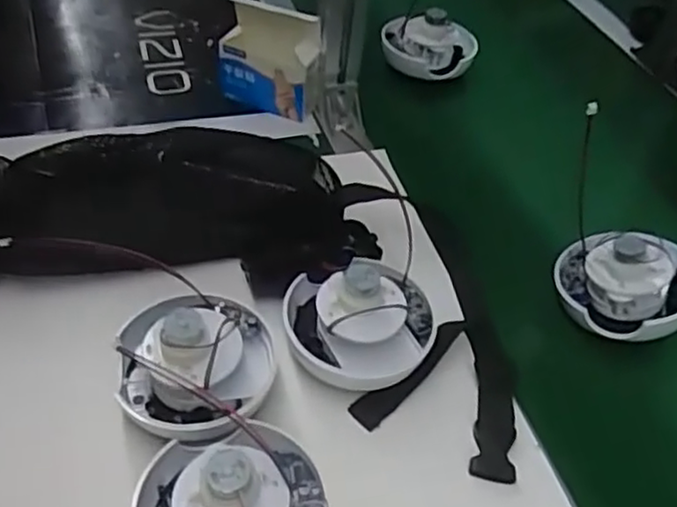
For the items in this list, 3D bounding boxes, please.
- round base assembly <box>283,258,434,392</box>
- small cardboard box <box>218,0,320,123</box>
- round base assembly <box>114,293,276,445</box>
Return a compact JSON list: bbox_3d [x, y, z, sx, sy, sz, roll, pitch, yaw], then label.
[{"bbox_3d":[0.016,0.043,0.499,0.107,0.062,0.105,1,45,-6],"label":"round base assembly"},{"bbox_3d":[-0.074,-0.193,0.707,0.099,0.109,0.036,21,46,13],"label":"small cardboard box"},{"bbox_3d":[-0.093,0.064,0.458,0.103,0.052,0.109,-4,46,-12],"label":"round base assembly"}]

